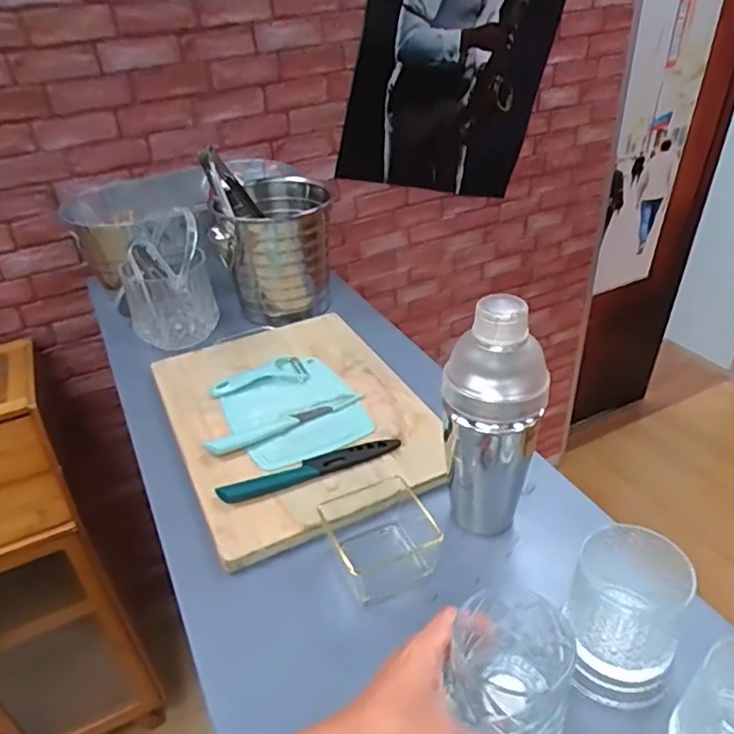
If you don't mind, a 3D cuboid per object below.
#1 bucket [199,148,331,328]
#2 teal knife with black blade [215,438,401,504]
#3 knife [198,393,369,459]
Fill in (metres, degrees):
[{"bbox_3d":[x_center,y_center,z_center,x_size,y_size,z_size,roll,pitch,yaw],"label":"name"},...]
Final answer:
[{"bbox_3d":[-0.139,-0.198,0.926,0.159,0.214,0.146,-3,34,2],"label":"bucket"},{"bbox_3d":[-0.058,0.103,0.637,0.196,0.011,0.030,-16,36,-16],"label":"teal knife with black blade"},{"bbox_3d":[-0.089,0.062,0.695,0.194,0.012,0.029,-21,38,-22],"label":"knife"}]

